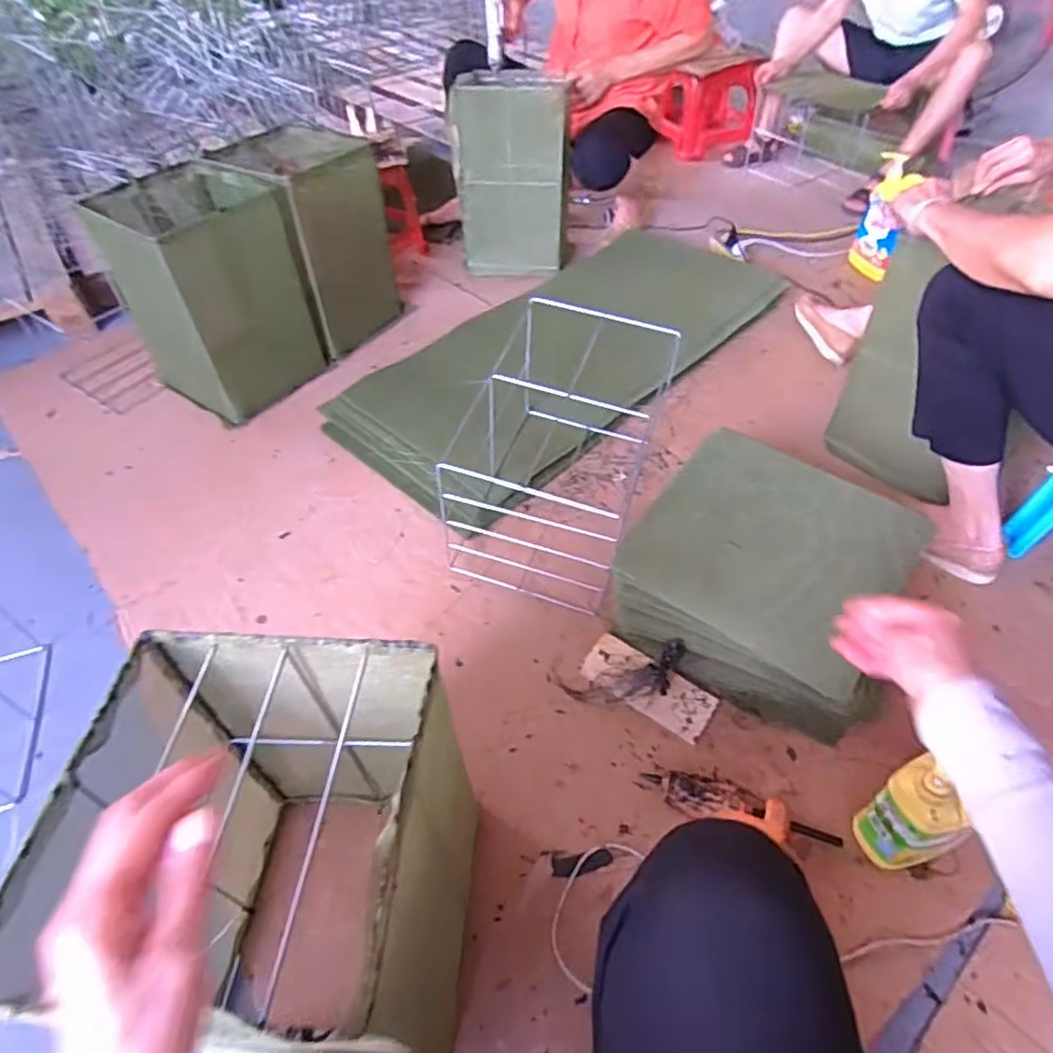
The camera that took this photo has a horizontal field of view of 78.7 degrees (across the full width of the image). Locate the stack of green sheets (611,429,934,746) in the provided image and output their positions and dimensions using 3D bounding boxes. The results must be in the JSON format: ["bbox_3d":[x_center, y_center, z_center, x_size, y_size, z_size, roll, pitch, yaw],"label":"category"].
[{"bbox_3d":[0.352,0.085,0.938,0.365,0.222,0.295,32,57,27],"label":"stack of green sheets"}]

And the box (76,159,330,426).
[{"bbox_3d":[-0.688,-0.509,1.405,0.312,0.403,0.310,25,54,23],"label":"box"}]

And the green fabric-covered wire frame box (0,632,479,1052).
[{"bbox_3d":[-0.216,0.327,0.641,0.293,0.421,0.302,-2,49,1],"label":"green fabric-covered wire frame box"}]

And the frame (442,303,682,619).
[{"bbox_3d":[0.049,-0.142,1.107,0.292,0.299,0.452,11,50,12],"label":"frame"}]

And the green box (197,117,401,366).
[{"bbox_3d":[-0.520,-0.704,1.546,0.306,0.391,0.313,24,54,22],"label":"green box"}]

